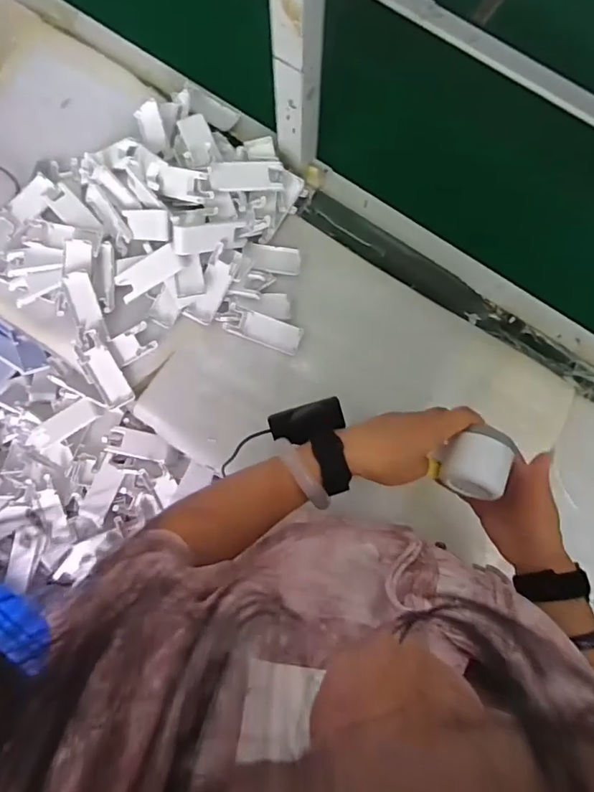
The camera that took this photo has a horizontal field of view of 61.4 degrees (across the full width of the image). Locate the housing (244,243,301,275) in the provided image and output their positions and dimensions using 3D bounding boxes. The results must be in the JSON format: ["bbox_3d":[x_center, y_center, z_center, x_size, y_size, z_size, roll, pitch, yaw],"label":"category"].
[{"bbox_3d":[-0.035,-0.194,0.705,0.081,0.009,0.036,9,80,0],"label":"housing"}]

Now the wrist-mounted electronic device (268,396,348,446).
[{"bbox_3d":[0.011,0.024,0.469,0.070,0.025,0.032,-17,81,-4],"label":"wrist-mounted electronic device"}]

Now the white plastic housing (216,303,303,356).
[{"bbox_3d":[-0.049,-0.091,0.684,0.113,0.014,0.039,21,80,2],"label":"white plastic housing"}]

